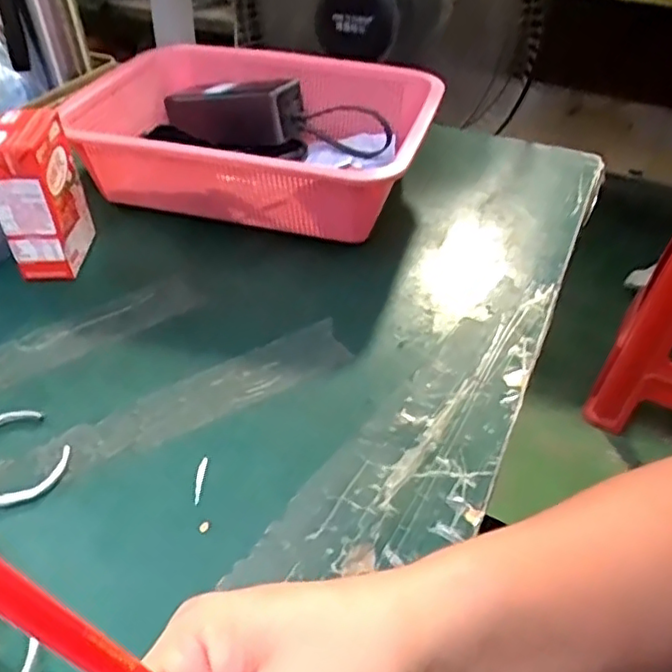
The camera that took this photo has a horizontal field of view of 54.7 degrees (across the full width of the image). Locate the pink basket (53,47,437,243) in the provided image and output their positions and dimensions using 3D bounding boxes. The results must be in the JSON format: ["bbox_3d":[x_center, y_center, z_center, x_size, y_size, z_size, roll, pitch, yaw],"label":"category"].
[{"bbox_3d":[-0.071,-0.180,0.589,0.315,0.087,0.219,13,43,13],"label":"pink basket"}]

